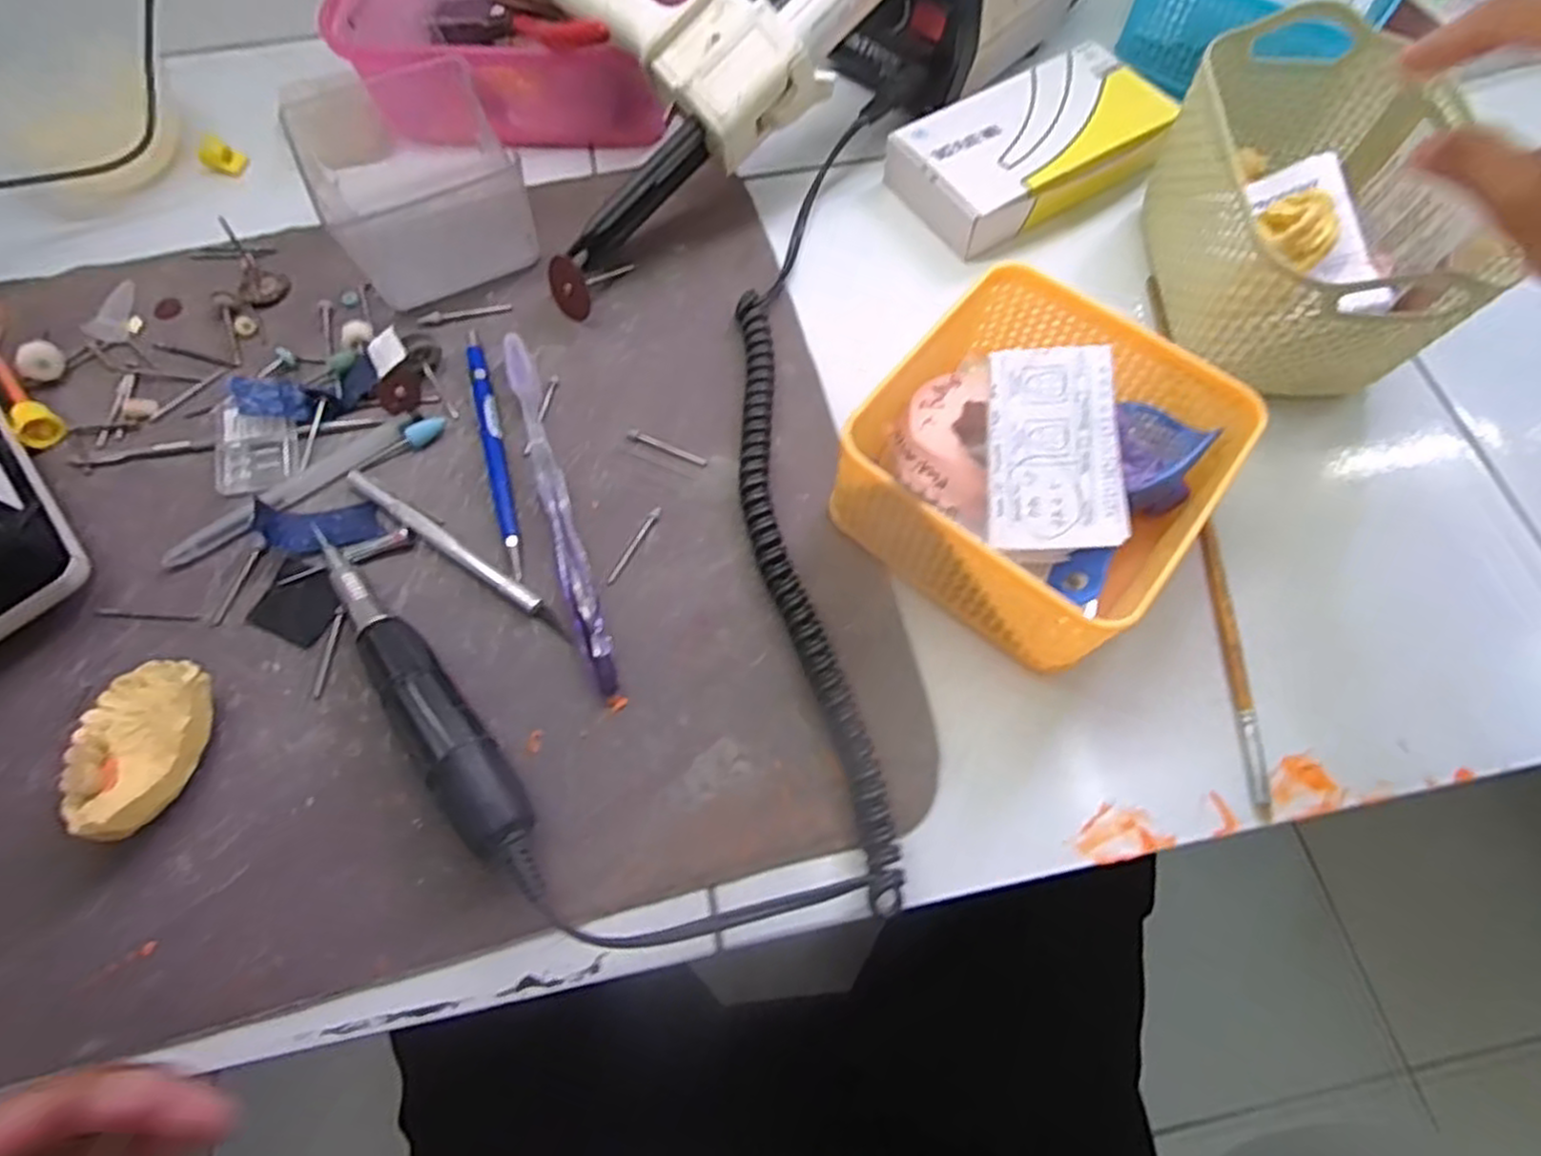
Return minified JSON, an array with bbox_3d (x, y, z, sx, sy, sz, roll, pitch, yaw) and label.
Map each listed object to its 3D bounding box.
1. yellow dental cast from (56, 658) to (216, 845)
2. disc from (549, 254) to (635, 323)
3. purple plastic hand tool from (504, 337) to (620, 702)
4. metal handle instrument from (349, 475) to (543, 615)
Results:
[{"bbox_3d":[-0.242,0.063,0.282,0.035,0.022,0.064,9,67,4],"label":"yellow dental cast"},{"bbox_3d":[-0.092,-0.156,0.388,0.044,0.022,0.027,-23,69,-10],"label":"disc"},{"bbox_3d":[-0.098,-0.034,0.338,0.013,0.011,0.182,-18,68,-7],"label":"purple plastic hand tool"},{"bbox_3d":[-0.149,-0.018,0.334,0.116,0.008,0.009,33,71,13],"label":"metal handle instrument"}]

